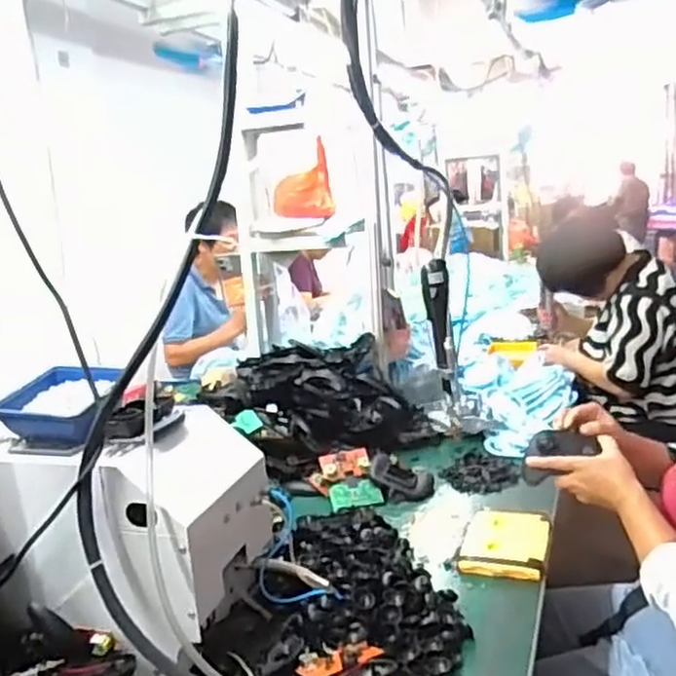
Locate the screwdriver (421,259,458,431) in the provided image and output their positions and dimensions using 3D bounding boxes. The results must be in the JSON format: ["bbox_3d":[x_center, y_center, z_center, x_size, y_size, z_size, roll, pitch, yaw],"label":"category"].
[{"bbox_3d":[0.163,0.007,1.122,0.044,0.257,0.040,-3,12,5],"label":"screwdriver"}]

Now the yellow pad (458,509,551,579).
[{"bbox_3d":[0.258,0.310,1.065,0.121,0.018,0.179,1,12,22],"label":"yellow pad"}]

